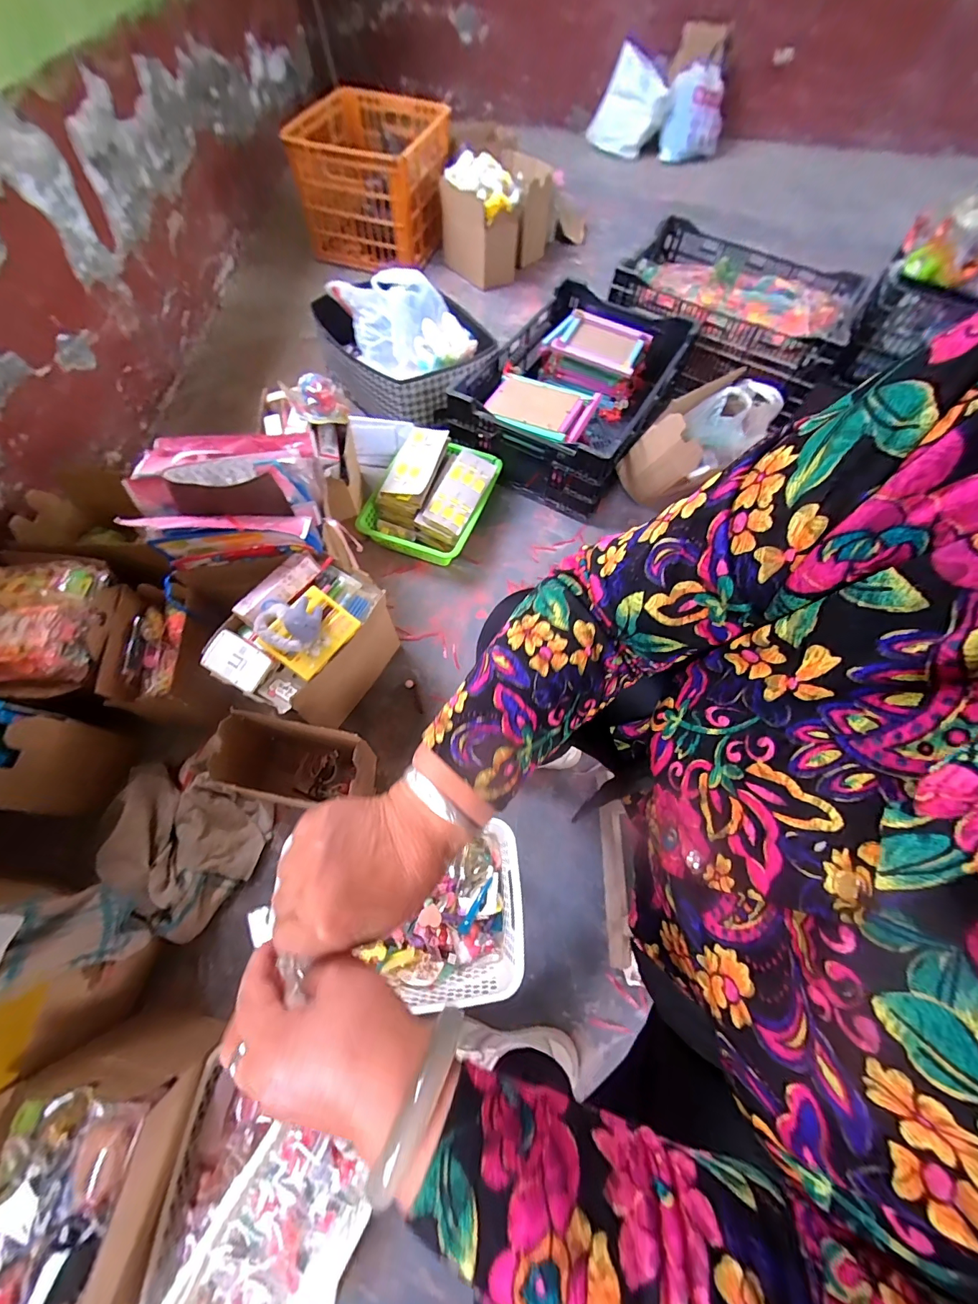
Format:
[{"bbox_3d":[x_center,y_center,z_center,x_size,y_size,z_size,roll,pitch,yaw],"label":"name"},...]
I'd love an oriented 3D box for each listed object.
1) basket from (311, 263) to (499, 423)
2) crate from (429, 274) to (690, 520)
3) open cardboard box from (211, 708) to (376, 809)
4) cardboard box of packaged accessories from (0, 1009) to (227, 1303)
[{"bbox_3d":[-0.220,-0.770,1.068,0.312,0.184,0.488,-41,72,-20],"label":"basket"},{"bbox_3d":[0.222,-0.685,1.106,0.414,0.183,0.644,28,66,11],"label":"crate"},{"bbox_3d":[-0.286,0.186,0.661,0.225,0.177,0.113,12,64,3],"label":"open cardboard box"},{"bbox_3d":[-0.418,0.571,0.428,0.145,0.181,0.262,9,64,2],"label":"cardboard box of packaged accessories"}]

